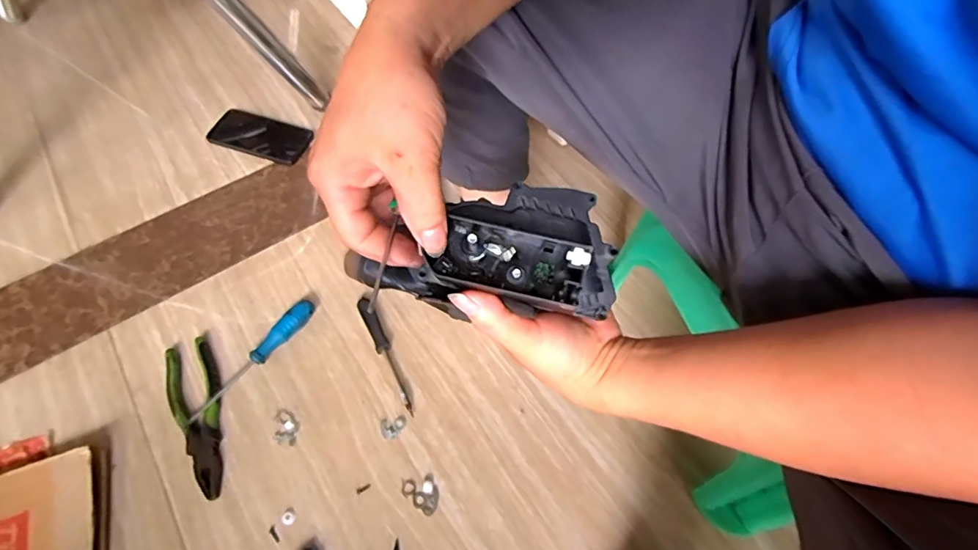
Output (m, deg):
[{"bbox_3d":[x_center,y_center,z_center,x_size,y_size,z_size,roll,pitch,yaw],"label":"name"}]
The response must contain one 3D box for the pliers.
[{"bbox_3d":[-0.343,0.163,0.595,0.057,0.021,0.193,-24,62,-15],"label":"pliers"}]

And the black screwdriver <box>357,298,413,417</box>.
[{"bbox_3d":[-0.133,0.097,0.641,0.019,0.020,0.172,-24,62,-15],"label":"black screwdriver"}]

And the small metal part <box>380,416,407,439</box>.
[{"bbox_3d":[-0.115,0.183,0.600,0.030,0.004,0.024,-3,59,-3],"label":"small metal part"}]

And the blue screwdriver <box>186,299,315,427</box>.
[{"bbox_3d":[-0.295,0.103,0.630,0.029,0.025,0.190,32,63,17],"label":"blue screwdriver"}]

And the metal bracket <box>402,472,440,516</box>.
[{"bbox_3d":[-0.074,0.245,0.568,0.045,0.004,0.034,36,65,19],"label":"metal bracket"}]

